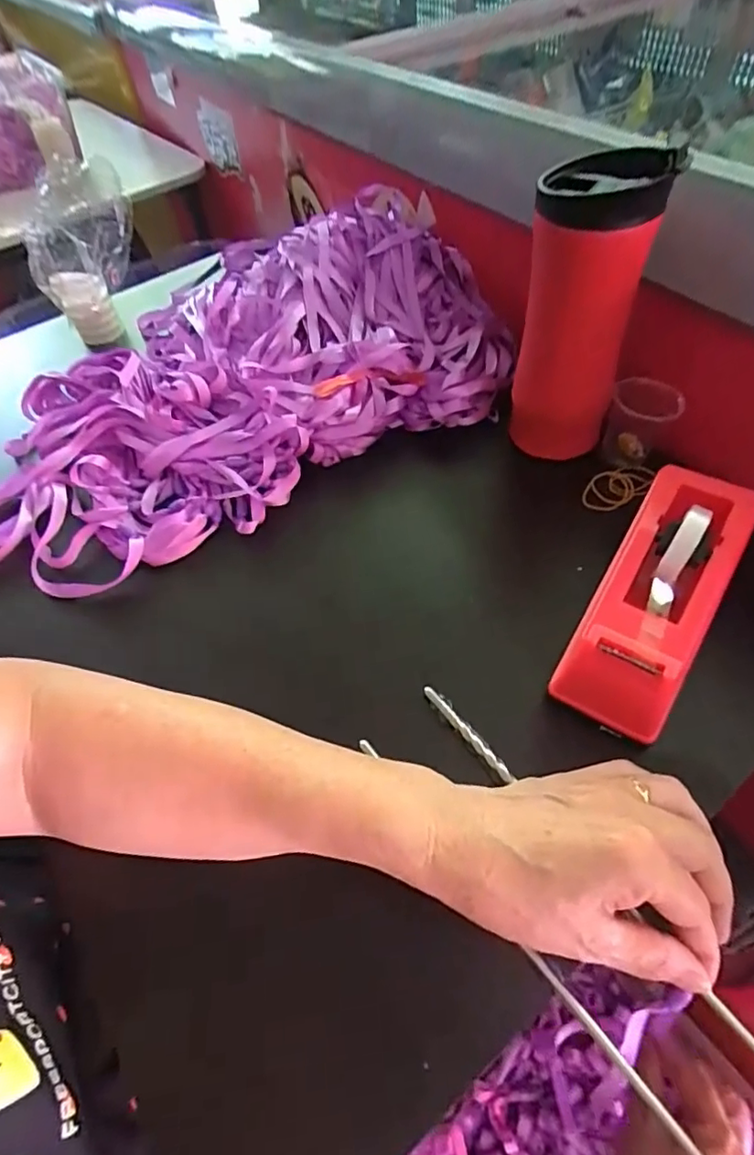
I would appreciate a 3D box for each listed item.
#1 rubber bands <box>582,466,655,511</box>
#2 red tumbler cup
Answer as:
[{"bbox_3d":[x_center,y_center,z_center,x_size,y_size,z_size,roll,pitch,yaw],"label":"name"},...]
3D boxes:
[{"bbox_3d":[0.184,-0.069,0.427,0.062,0.010,0.030,-31,56,-16],"label":"rubber bands"},{"bbox_3d":[0.142,-0.182,0.395,0.073,0.184,0.073,16,57,17],"label":"red tumbler cup"}]

